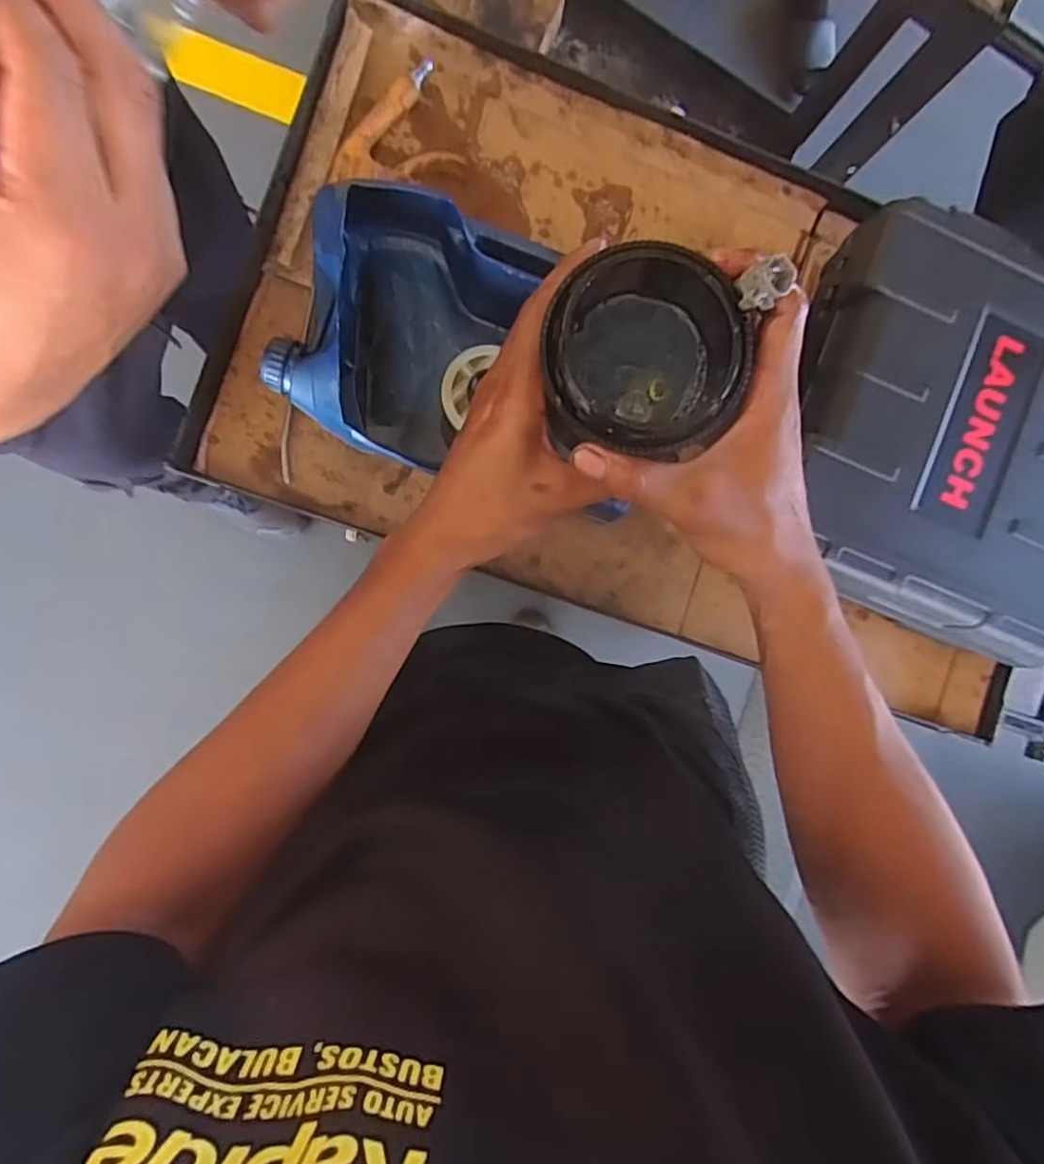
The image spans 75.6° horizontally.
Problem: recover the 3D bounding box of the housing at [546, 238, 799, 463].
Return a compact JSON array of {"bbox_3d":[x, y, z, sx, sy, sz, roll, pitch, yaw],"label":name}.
[{"bbox_3d":[0.059,-0.111,0.344,0.096,0.055,0.094,0,91,-7],"label":"housing"}]

